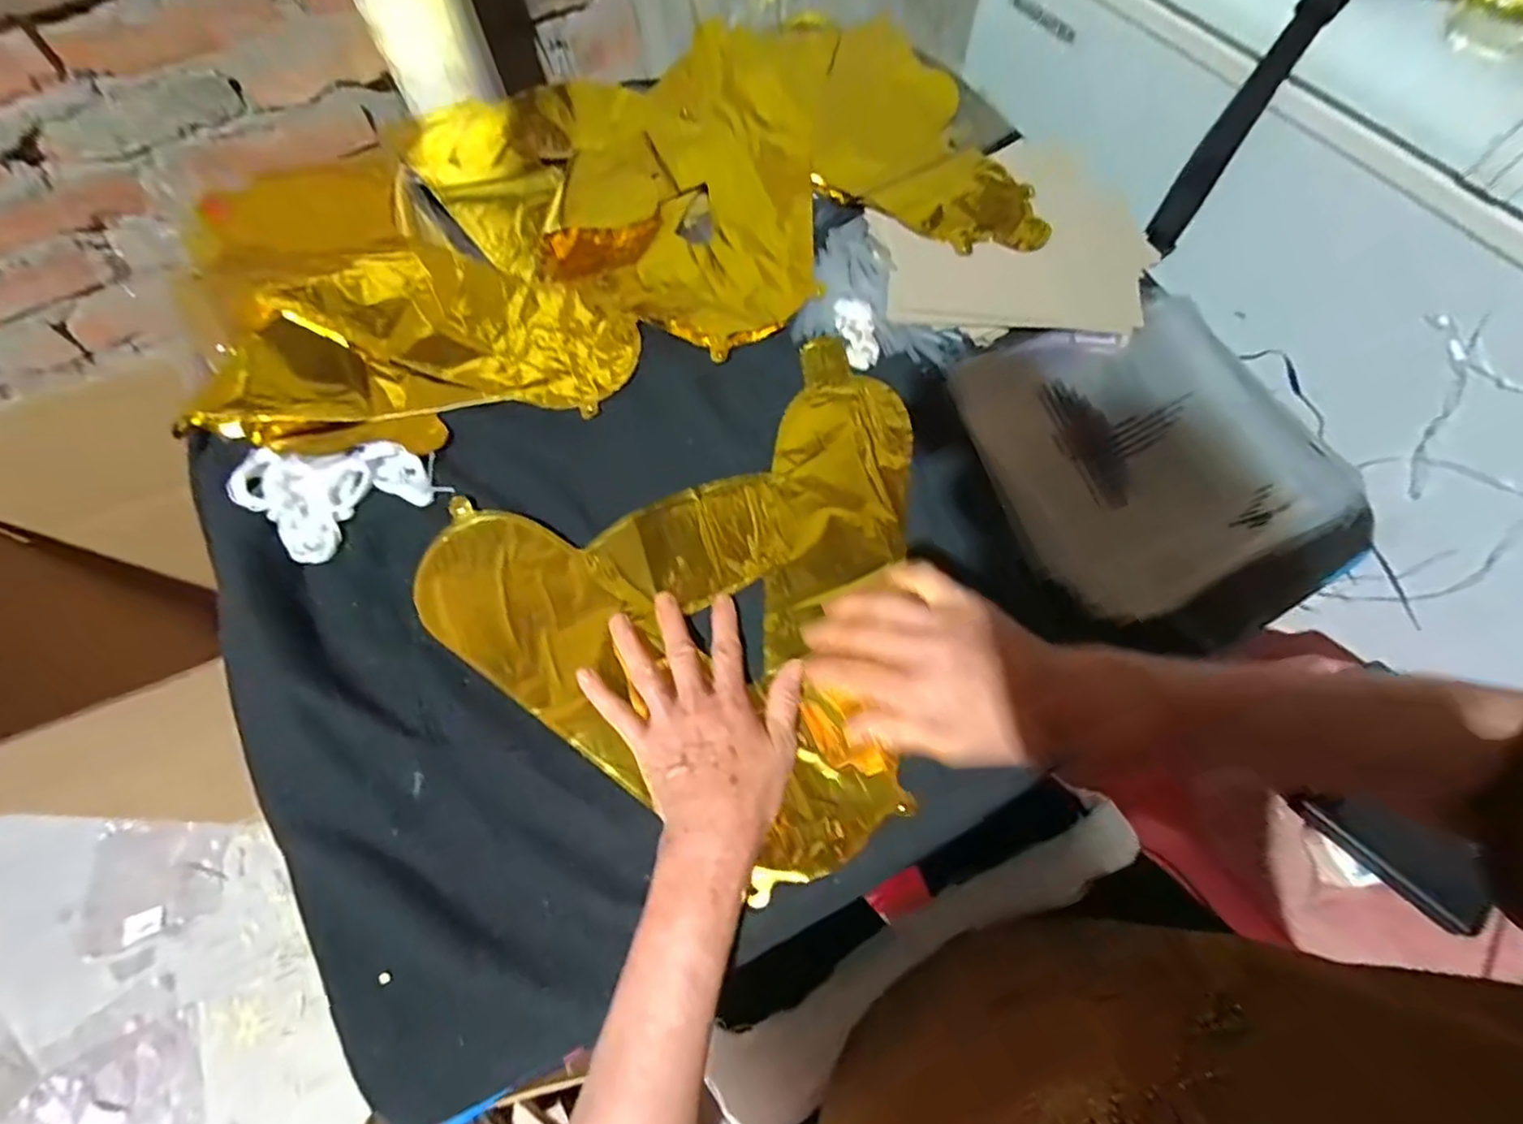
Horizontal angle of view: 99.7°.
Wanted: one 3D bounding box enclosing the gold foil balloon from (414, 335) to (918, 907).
[{"bbox_3d":[-0.020,0.038,0.464,0.381,0.027,0.342,-26,69,-11],"label":"gold foil balloon"}]

